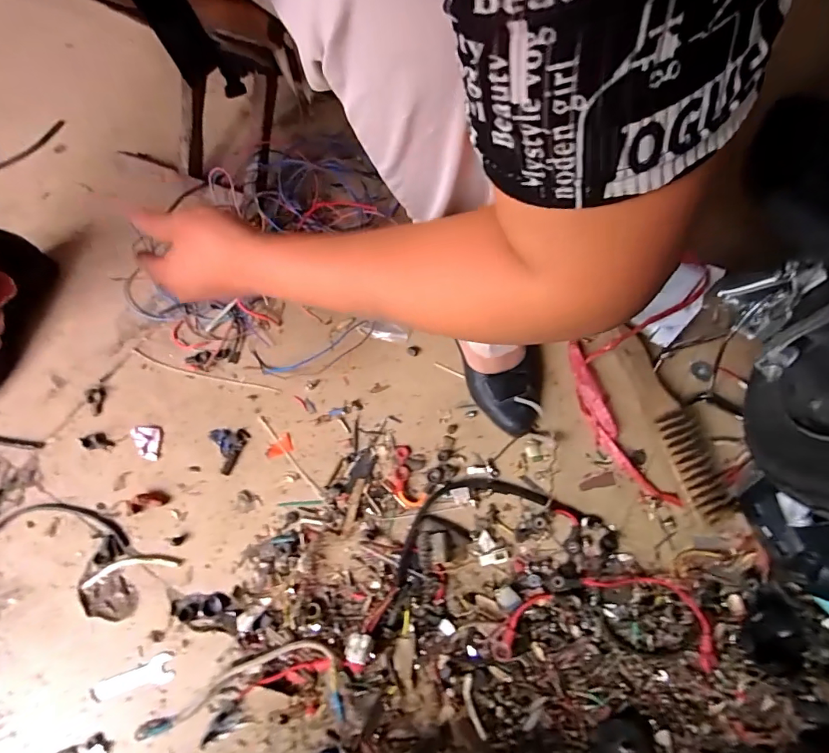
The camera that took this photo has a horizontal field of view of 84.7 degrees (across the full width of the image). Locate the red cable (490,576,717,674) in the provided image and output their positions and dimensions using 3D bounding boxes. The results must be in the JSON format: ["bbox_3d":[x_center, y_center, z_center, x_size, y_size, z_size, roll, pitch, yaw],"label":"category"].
[{"bbox_3d":[0.185,0.239,0.450,0.215,0.016,0.080,4,68,0],"label":"red cable"}]

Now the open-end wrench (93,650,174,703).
[{"bbox_3d":[-0.269,0.289,0.432,0.073,0.004,0.026,-19,70,-8],"label":"open-end wrench"}]

